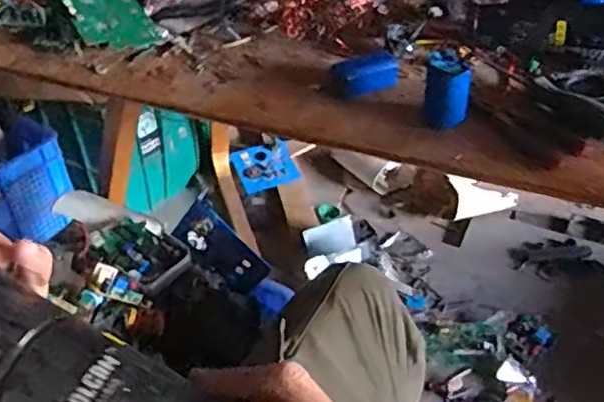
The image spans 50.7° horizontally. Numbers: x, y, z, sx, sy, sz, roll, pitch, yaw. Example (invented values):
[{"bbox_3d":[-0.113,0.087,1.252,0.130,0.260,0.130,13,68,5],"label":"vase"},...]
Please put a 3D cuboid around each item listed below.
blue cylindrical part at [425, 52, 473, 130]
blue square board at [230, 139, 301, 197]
[{"bbox_3d":[0.152,-0.113,0.663,0.045,0.068,0.035,7,40,10],"label":"blue cylindrical part"},{"bbox_3d":[-0.102,-0.092,1.771,0.158,0.019,0.132,-20,73,-15],"label":"blue square board"}]

